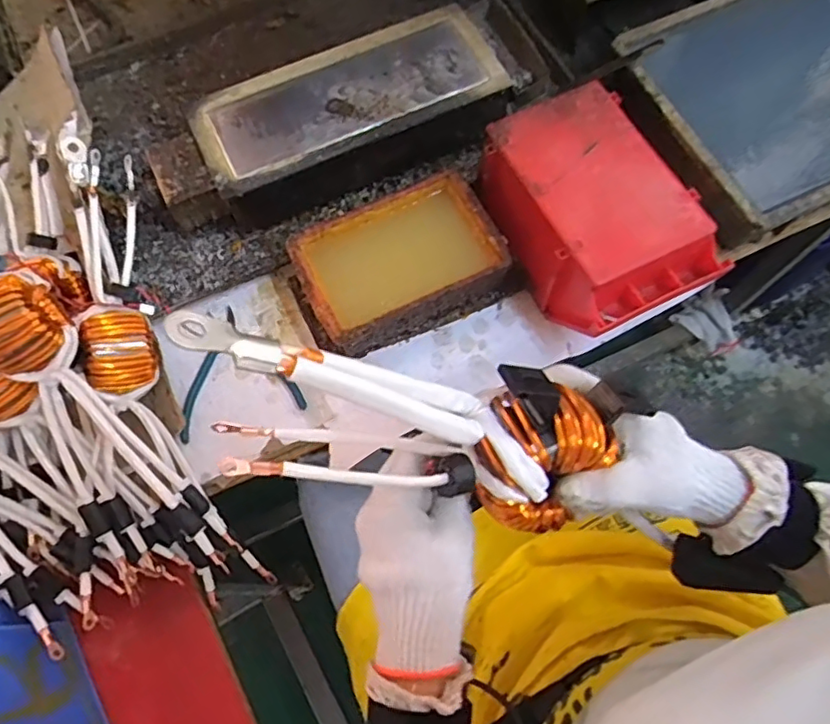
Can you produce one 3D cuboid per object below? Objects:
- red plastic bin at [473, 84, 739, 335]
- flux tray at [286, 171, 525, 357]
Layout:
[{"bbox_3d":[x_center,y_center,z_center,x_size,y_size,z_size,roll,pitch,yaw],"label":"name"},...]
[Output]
[{"bbox_3d":[0.182,-0.151,0.607,0.155,0.098,0.242,-25,71,-8],"label":"red plastic bin"},{"bbox_3d":[-0.011,-0.106,0.625,0.215,0.074,0.142,-26,71,-8],"label":"flux tray"}]

